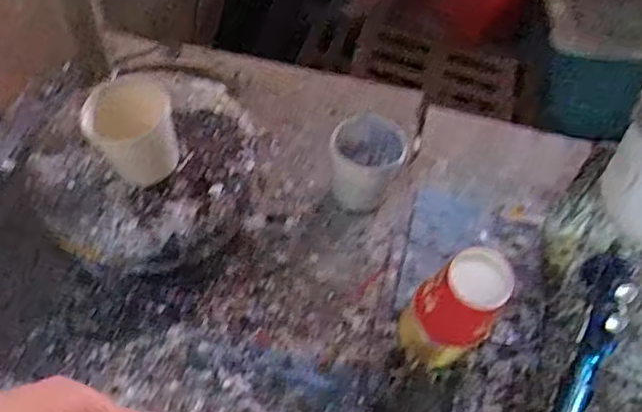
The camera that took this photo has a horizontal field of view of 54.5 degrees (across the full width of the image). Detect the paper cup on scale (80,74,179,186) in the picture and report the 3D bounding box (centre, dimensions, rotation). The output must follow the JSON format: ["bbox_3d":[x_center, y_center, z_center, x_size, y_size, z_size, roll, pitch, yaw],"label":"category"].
[{"bbox_3d":[-0.184,-0.070,0.615,0.078,0.089,0.078,2,55,-3],"label":"paper cup on scale"}]

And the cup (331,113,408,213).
[{"bbox_3d":[0.048,-0.042,0.676,0.073,0.102,0.073,1,57,-2],"label":"cup"}]

